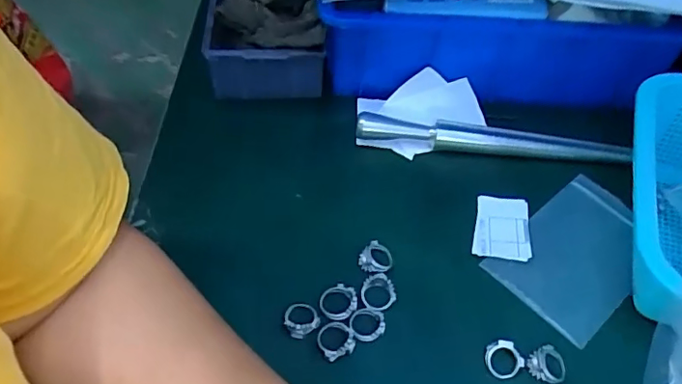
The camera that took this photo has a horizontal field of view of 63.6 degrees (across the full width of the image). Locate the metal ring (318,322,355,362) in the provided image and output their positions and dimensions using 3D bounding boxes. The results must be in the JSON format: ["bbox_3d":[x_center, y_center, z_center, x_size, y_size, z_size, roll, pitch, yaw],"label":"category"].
[{"bbox_3d":[-0.003,0.089,0.335,0.021,0.007,0.022,1,51,-2],"label":"metal ring"}]

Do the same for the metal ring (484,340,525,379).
[{"bbox_3d":[0.097,0.099,0.327,0.019,0.012,0.021,-31,59,-25],"label":"metal ring"}]

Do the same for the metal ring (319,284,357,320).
[{"bbox_3d":[-0.002,0.070,0.349,0.024,0.005,0.022,1,51,-2],"label":"metal ring"}]

